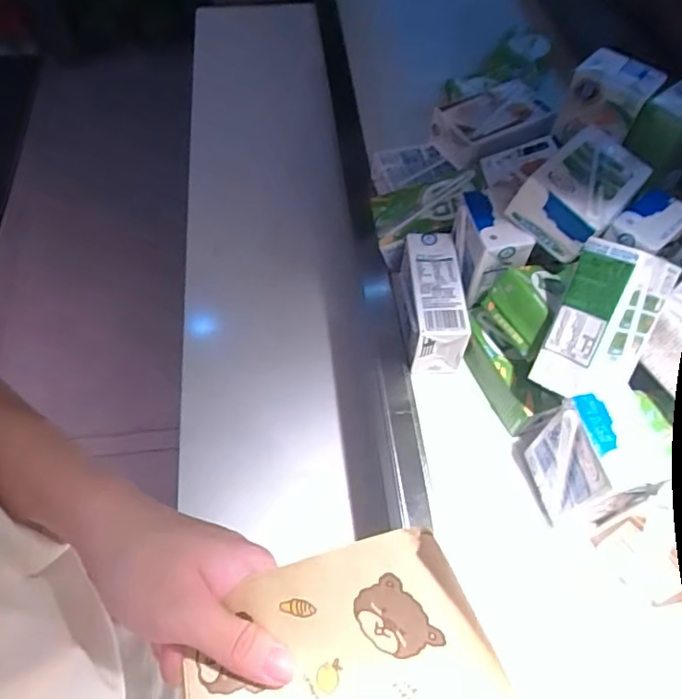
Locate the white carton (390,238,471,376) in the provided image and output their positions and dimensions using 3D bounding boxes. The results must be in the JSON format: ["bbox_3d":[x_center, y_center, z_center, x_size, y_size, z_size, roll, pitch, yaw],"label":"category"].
[{"bbox_3d":[0.077,-0.042,0.486,0.045,0.067,0.107,-2,60,-2],"label":"white carton"}]

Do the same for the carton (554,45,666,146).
[{"bbox_3d":[0.236,-0.218,0.498,0.040,0.072,0.064,-40,68,-21],"label":"carton"}]

